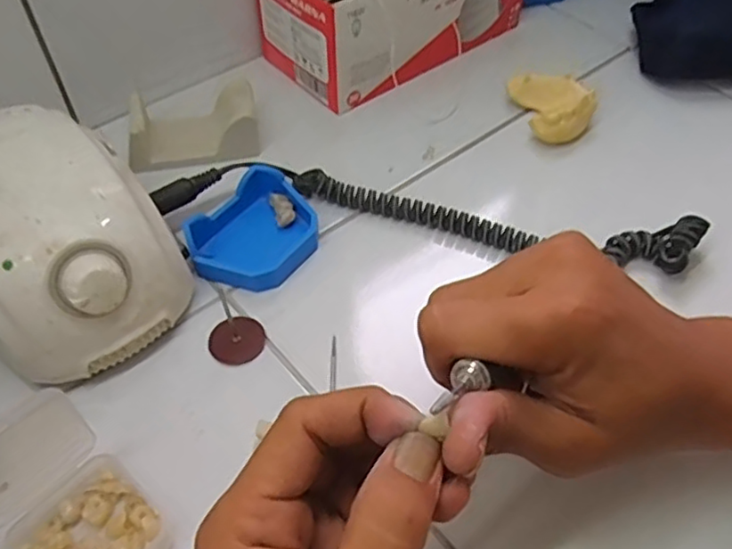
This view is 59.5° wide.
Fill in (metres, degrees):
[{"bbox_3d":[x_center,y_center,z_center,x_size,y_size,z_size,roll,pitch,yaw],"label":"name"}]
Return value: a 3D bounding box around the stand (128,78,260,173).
[{"bbox_3d":[-0.120,-0.102,0.444,0.086,0.027,0.052,-9,52,-7],"label":"stand"}]

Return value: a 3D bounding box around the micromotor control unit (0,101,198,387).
[{"bbox_3d":[-0.167,-0.021,0.343,0.099,0.076,0.136,-36,59,-25],"label":"micromotor control unit"}]

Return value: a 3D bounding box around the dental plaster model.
[{"bbox_3d":[0.136,-0.120,0.466,0.048,0.033,0.063,-8,52,-6],"label":"dental plaster model"}]

